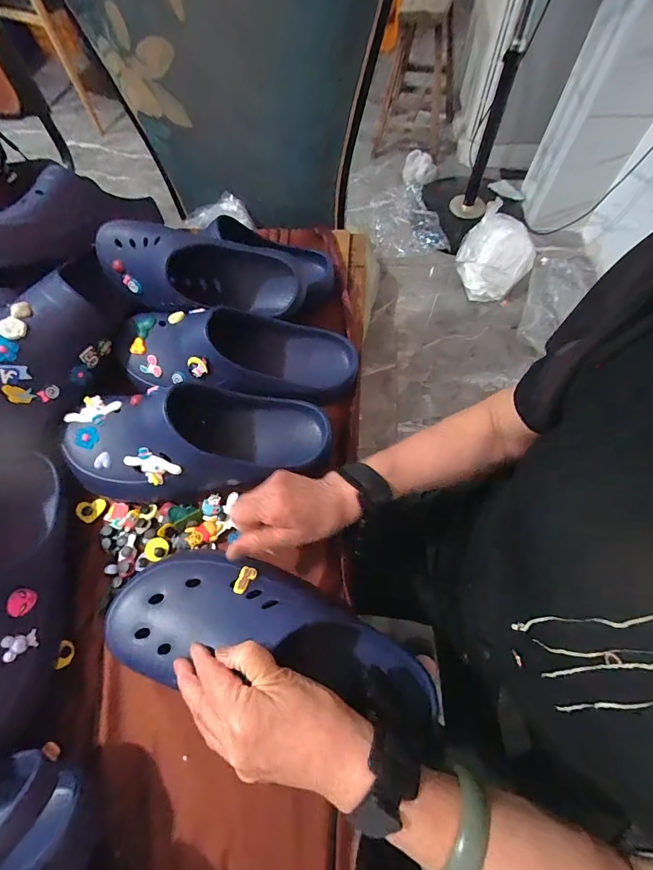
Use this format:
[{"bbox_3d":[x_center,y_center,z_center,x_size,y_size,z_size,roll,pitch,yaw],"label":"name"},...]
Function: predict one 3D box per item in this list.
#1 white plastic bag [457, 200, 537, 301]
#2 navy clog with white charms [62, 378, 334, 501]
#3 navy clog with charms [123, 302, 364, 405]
[{"bbox_3d":[0.542,-0.601,1.243,0.203,0.170,0.268,-26,69,-9],"label":"white plastic bag"},{"bbox_3d":[-0.146,0.006,0.428,0.293,0.089,0.119,-5,67,-1],"label":"navy clog with white charms"},{"bbox_3d":[-0.110,-0.099,0.464,0.290,0.095,0.101,6,67,4],"label":"navy clog with charms"}]

